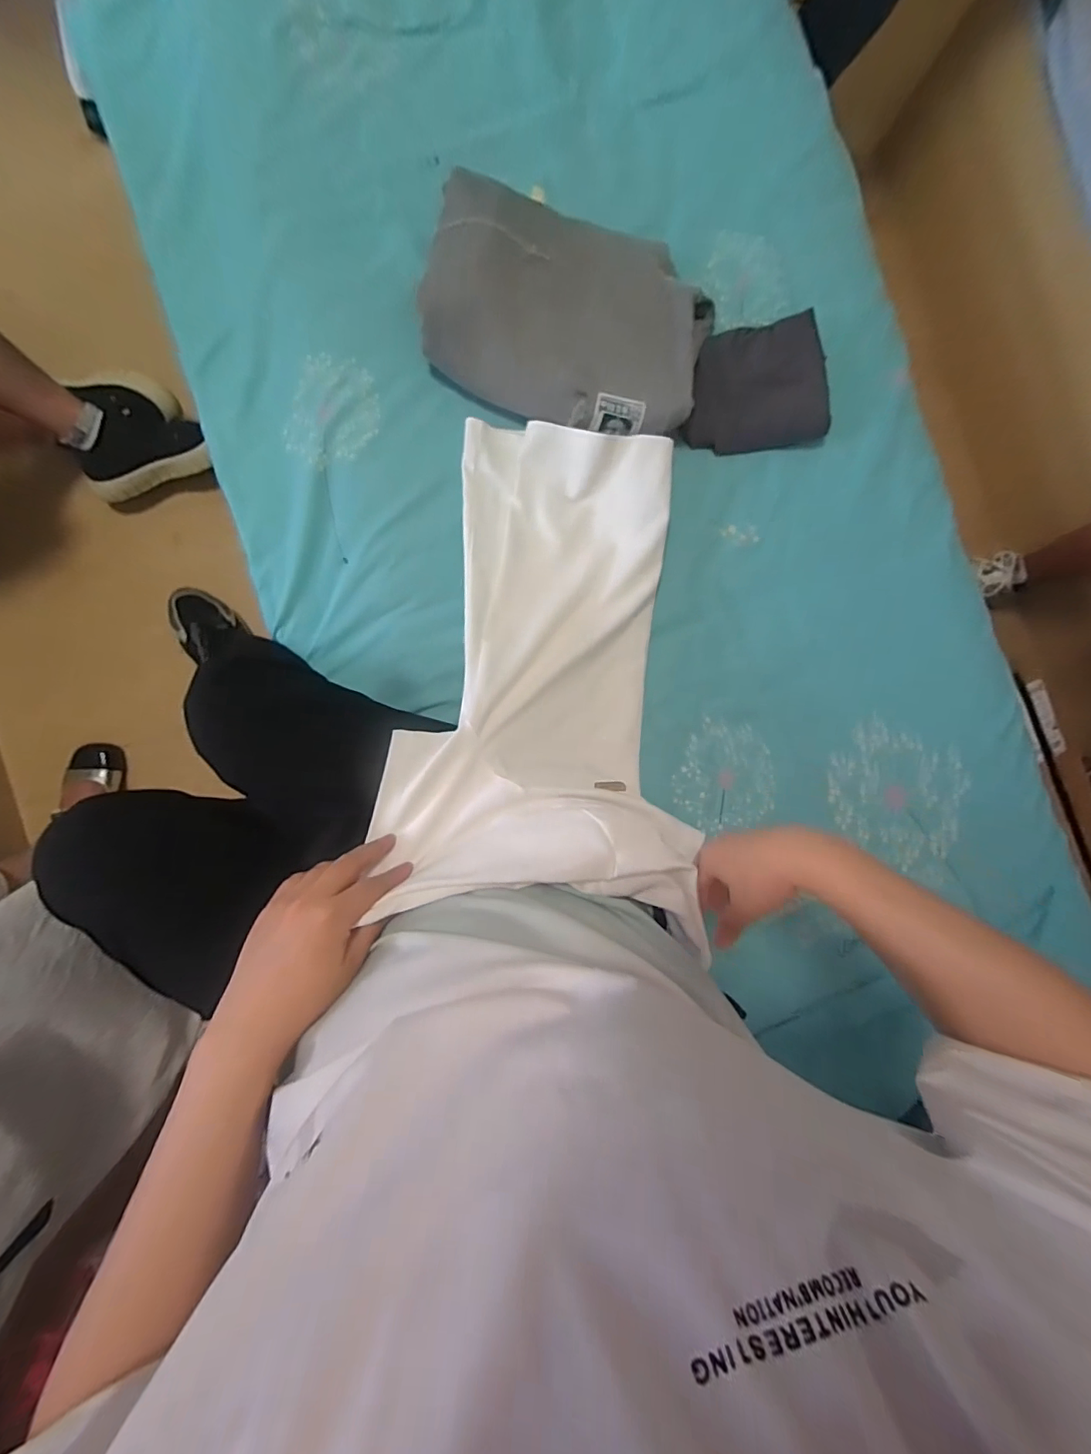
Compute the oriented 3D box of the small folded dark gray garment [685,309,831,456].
[{"bbox_3d":[0.291,-0.473,0.704,0.207,0.062,0.161,-10,90,-6],"label":"small folded dark gray garment"}]

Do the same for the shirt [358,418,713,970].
[{"bbox_3d":[0.019,-0.081,0.612,0.306,0.156,0.598,11,65,-6],"label":"shirt"}]

